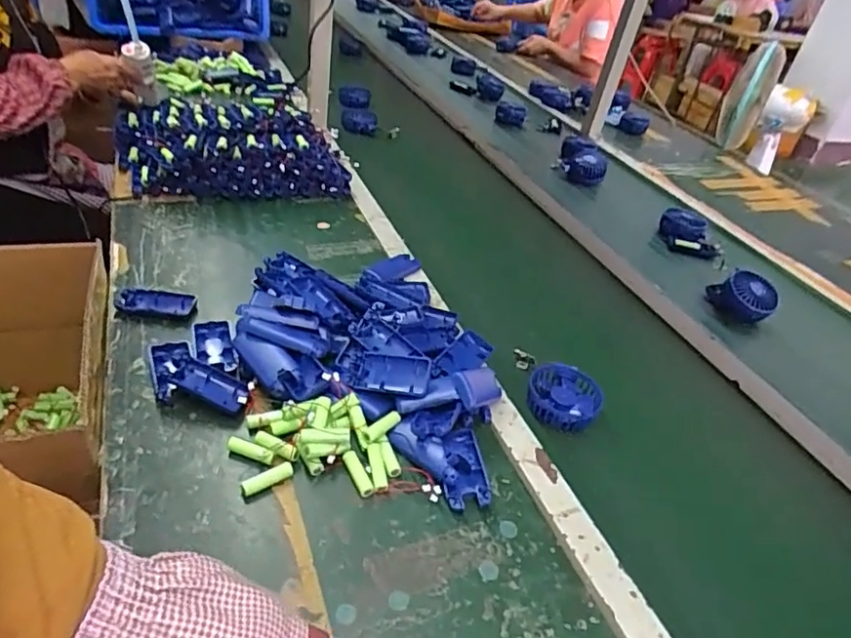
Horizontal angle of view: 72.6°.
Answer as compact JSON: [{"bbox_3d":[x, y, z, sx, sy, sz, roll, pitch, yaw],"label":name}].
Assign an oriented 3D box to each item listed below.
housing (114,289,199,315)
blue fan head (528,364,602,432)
[{"bbox_3d":[-0.352,-0.022,0.756,0.096,0.014,0.037,4,36,-5],"label":"housing"},{"bbox_3d":[0.171,0.096,0.717,0.087,0.033,0.086,16,36,12],"label":"blue fan head"}]

